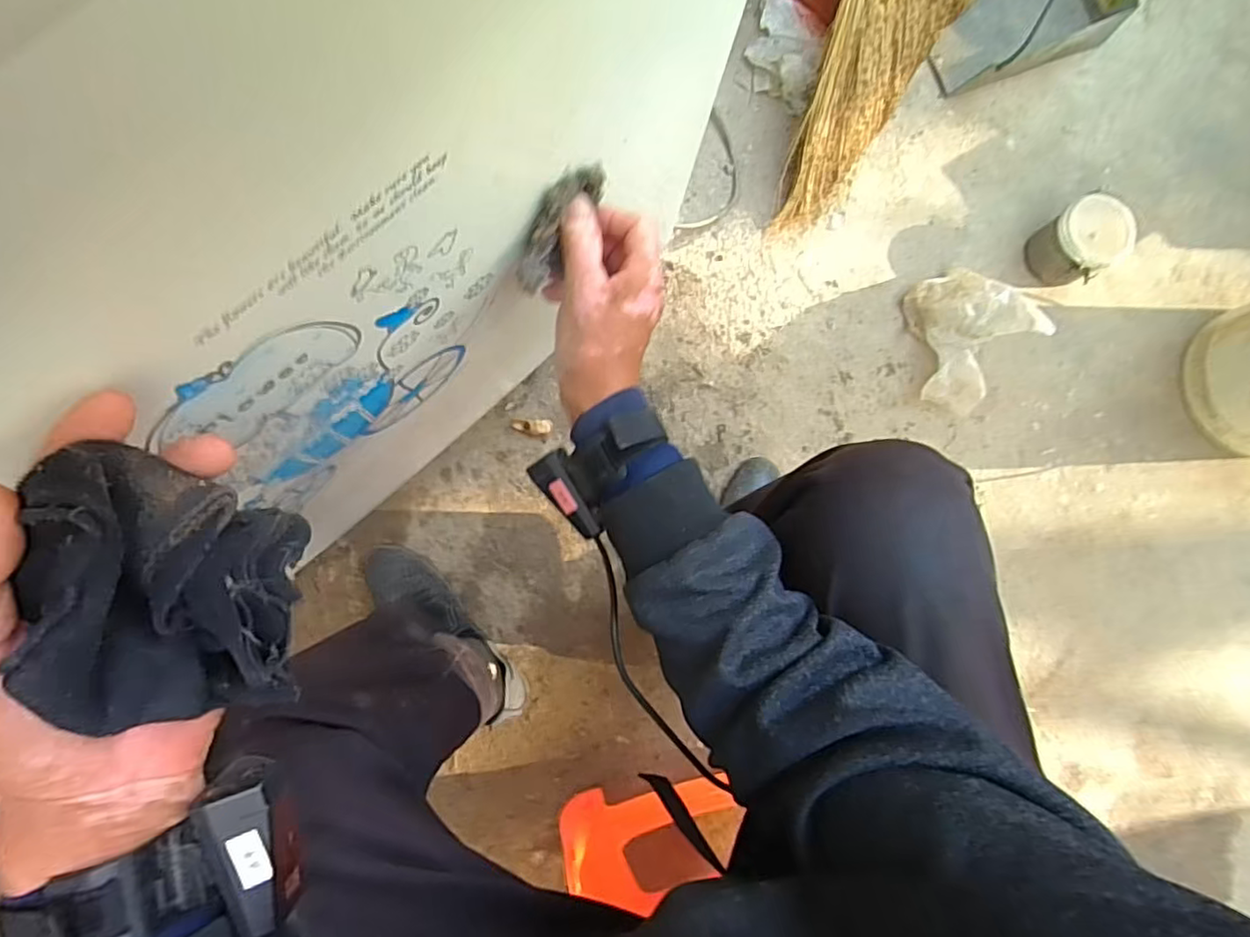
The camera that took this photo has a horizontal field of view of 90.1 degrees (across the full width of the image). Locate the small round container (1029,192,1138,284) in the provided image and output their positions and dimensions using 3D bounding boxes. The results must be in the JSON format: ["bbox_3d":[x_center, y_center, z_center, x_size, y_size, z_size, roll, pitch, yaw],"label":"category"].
[{"bbox_3d":[0.657,-0.328,0.898,0.102,0.109,0.097,1,83,-4],"label":"small round container"}]

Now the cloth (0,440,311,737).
[{"bbox_3d":[-0.173,0.047,0.241,0.083,0.070,0.102,-1,83,-3],"label":"cloth"}]

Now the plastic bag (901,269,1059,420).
[{"bbox_3d":[0.472,-0.182,0.850,0.114,0.133,0.193,-7,84,-5],"label":"plastic bag"}]

